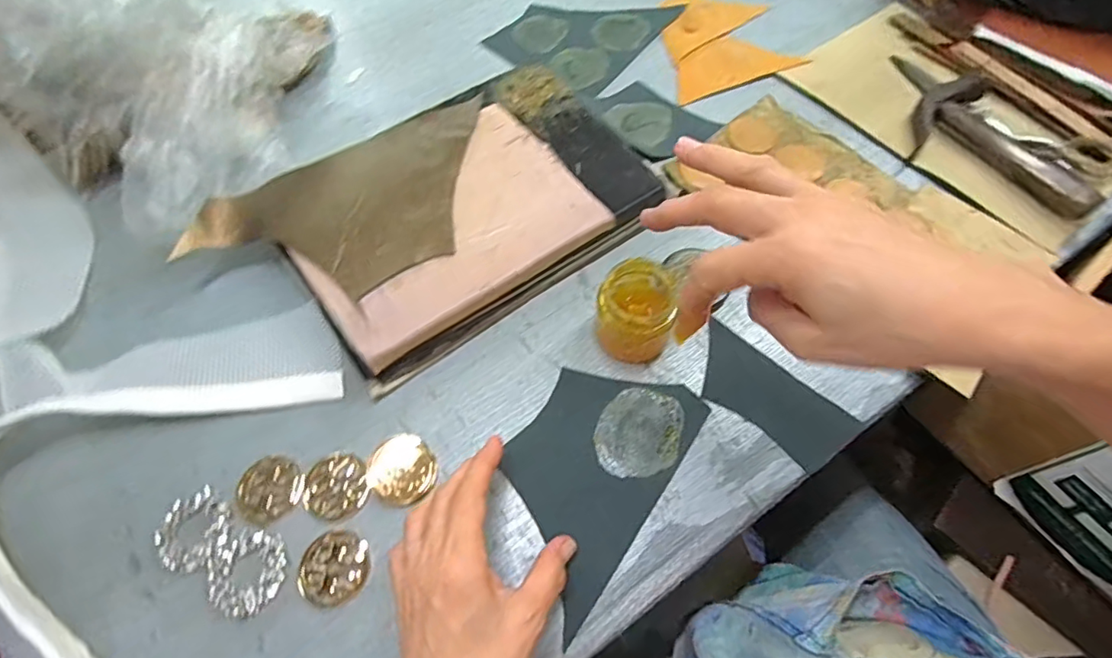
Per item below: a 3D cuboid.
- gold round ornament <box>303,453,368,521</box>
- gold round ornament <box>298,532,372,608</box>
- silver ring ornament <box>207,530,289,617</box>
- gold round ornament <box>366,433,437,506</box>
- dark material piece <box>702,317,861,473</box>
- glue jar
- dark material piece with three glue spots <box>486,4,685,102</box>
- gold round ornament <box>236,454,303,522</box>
[{"bbox_3d":[-0.156,0.110,0.388,0.045,0.004,0.046,0,62,1],"label":"gold round ornament"},{"bbox_3d":[-0.147,0.157,0.363,0.046,0.004,0.044,0,62,1],"label":"gold round ornament"},{"bbox_3d":[-0.204,0.159,0.361,0.050,0.005,0.049,12,63,7],"label":"silver ring ornament"},{"bbox_3d":[-0.110,0.099,0.391,0.046,0.008,0.047,0,62,1],"label":"gold round ornament"},{"bbox_3d":[0.159,0.051,0.417,0.123,0.005,0.056,39,68,16],"label":"dark material piece"},{"bbox_3d":[0.058,-0.010,0.414,0.053,0.062,0.064,14,63,8],"label":"glue jar"},{"bbox_3d":[0.027,-0.332,0.618,0.151,0.008,0.162,34,70,18],"label":"dark material piece with three glue spots"},{"bbox_3d":[-0.203,0.112,0.389,0.041,0.004,0.045,0,62,1],"label":"gold round ornament"}]

